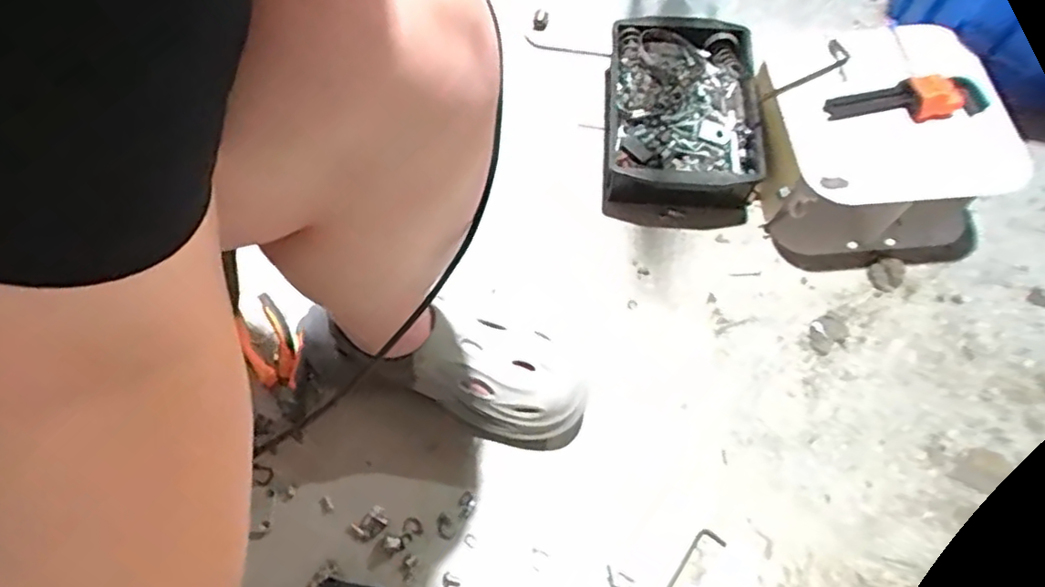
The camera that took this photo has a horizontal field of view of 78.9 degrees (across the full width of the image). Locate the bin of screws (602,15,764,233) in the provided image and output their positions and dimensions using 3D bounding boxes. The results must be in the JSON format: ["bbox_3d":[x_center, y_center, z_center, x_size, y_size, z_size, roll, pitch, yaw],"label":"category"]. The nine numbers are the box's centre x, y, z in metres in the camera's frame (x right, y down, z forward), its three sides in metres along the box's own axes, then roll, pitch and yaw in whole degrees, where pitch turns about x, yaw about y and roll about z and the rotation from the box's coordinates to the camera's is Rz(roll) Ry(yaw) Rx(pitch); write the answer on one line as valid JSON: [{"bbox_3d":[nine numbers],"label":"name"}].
[{"bbox_3d":[0.190,-0.218,0.793,0.174,0.102,0.278,0,63,0],"label":"bin of screws"}]

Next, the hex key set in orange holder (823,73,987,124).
[{"bbox_3d":[0.420,-0.209,0.692,0.163,0.034,0.054,-6,64,-4],"label":"hex key set in orange holder"}]

